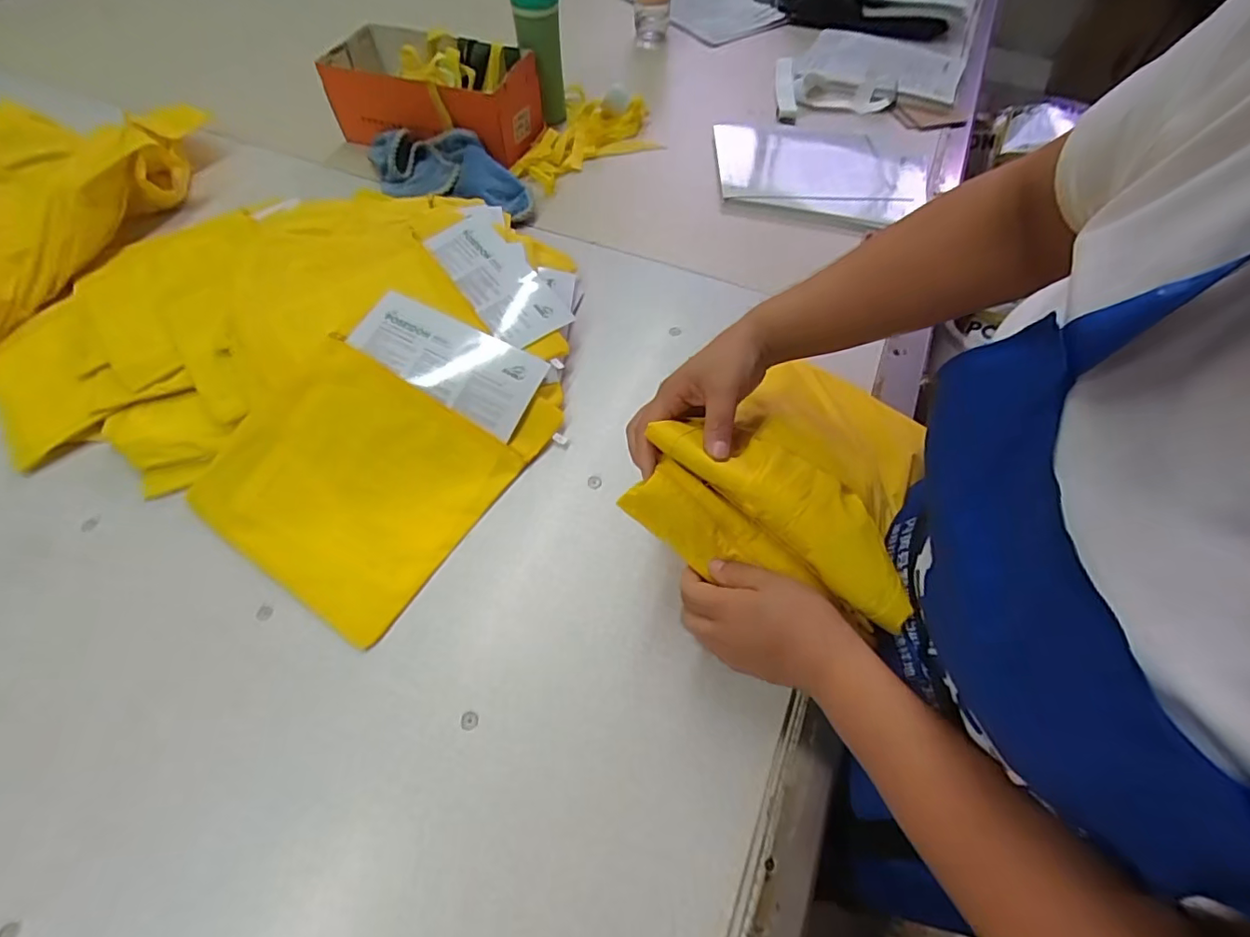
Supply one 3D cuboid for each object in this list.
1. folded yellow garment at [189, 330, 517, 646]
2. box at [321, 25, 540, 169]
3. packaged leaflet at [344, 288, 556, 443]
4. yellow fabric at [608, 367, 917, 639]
[{"bbox_3d":[-0.280,0.002,0.548,0.263,0.048,0.229,30,65,16],"label":"folded yellow garment"},{"bbox_3d":[-0.303,-0.598,0.886,0.307,0.131,0.155,15,59,8],"label":"box"},{"bbox_3d":[-0.191,-0.118,0.589,0.196,0.010,0.096,27,74,2],"label":"packaged leaflet"},{"bbox_3d":[0.150,-0.010,0.473,0.205,0.125,0.270,25,63,14],"label":"yellow fabric"}]

